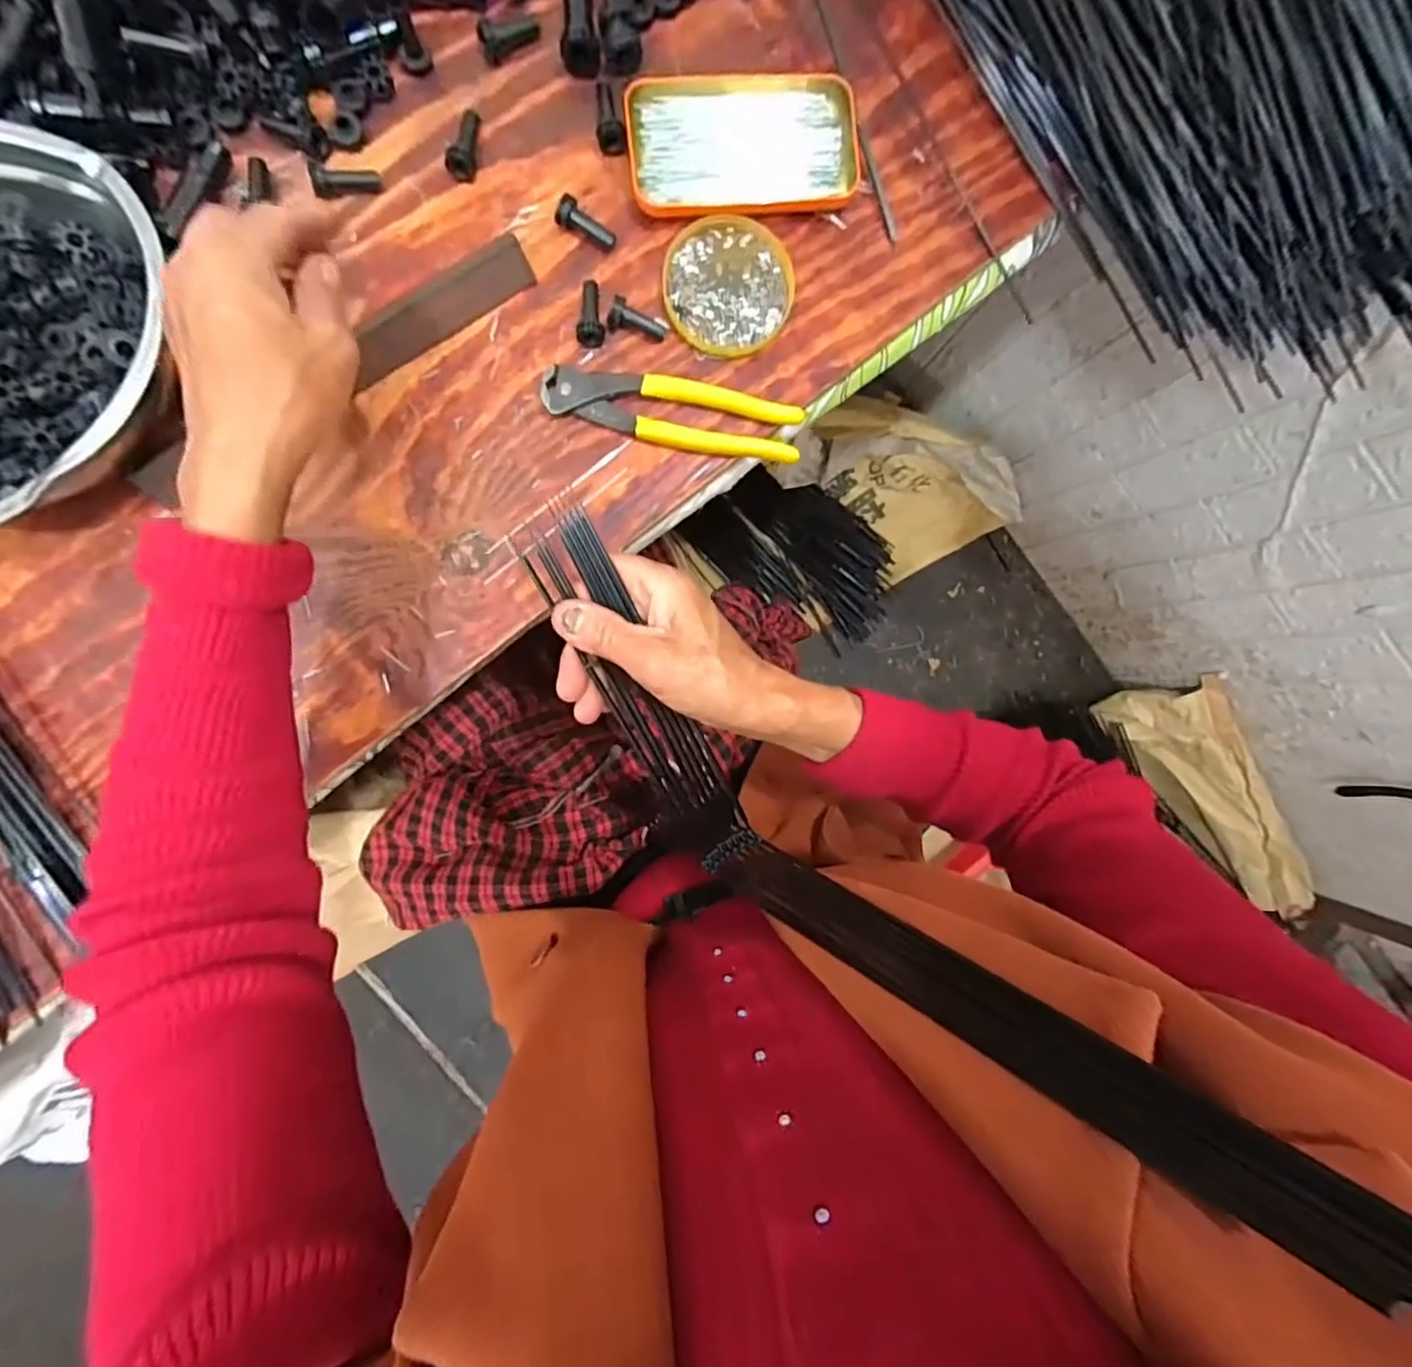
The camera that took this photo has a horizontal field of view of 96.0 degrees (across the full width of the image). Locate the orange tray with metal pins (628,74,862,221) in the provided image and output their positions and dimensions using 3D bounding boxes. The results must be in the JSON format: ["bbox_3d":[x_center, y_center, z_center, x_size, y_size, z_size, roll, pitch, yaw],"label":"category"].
[{"bbox_3d":[0.023,-0.345,0.403,0.144,0.017,0.087,-8,93,-5],"label":"orange tray with metal pins"}]

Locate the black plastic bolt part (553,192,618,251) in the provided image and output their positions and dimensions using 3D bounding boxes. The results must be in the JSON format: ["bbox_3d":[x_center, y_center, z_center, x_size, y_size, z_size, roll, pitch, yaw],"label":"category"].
[{"bbox_3d":[-0.075,-0.287,0.398,0.039,0.011,0.015,25,89,-22],"label":"black plastic bolt part"}]

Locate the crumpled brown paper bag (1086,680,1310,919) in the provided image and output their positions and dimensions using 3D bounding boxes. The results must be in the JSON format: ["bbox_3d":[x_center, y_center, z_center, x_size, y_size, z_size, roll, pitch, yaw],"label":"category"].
[{"bbox_3d":[0.854,0.187,1.076,0.103,0.143,0.423,-33,95,-4],"label":"crumpled brown paper bag"}]

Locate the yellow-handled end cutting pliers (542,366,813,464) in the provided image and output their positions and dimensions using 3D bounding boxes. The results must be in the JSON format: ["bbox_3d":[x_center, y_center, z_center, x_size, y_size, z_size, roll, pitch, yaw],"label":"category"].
[{"bbox_3d":[-0.020,-0.173,0.407,0.162,0.014,0.040,7,91,-6],"label":"yellow-handled end cutting pliers"}]

